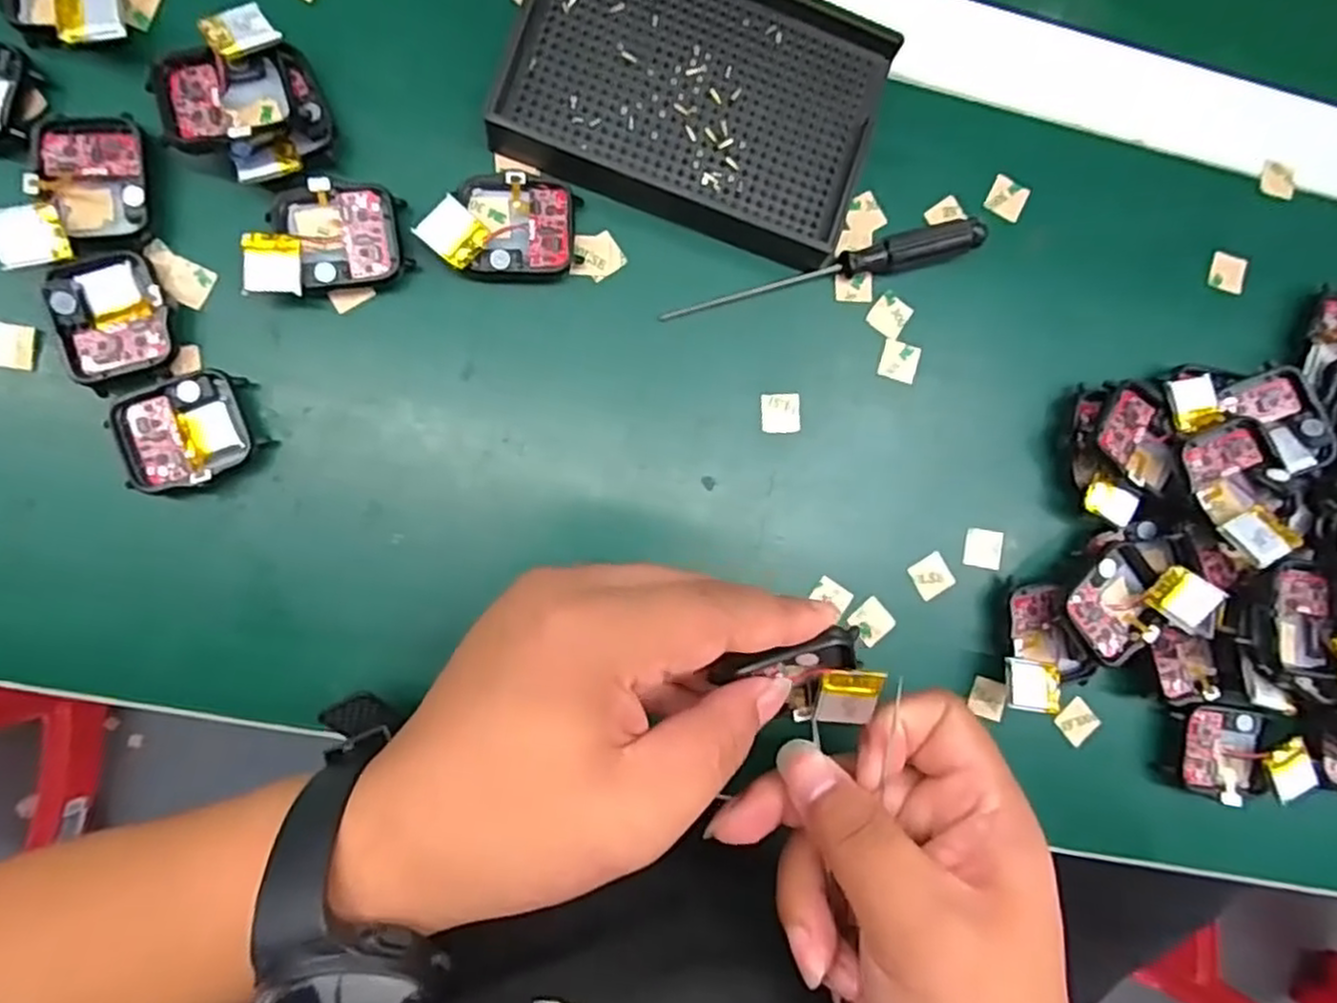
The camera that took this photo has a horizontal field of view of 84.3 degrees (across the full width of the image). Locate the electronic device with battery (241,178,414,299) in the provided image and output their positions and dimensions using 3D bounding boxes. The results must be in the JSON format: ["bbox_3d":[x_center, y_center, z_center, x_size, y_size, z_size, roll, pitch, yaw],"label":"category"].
[{"bbox_3d":[-0.124,-0.095,0.269,0.053,0.016,0.038,-10,91,-7],"label":"electronic device with battery"}]

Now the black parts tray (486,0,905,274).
[{"bbox_3d":[0.012,-0.158,0.282,0.134,0.018,0.096,19,88,-6],"label":"black parts tray"}]

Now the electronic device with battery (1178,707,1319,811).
[{"bbox_3d":[0.238,0.105,0.306,0.050,0.017,0.036,9,89,-7],"label":"electronic device with battery"}]

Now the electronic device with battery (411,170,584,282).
[{"bbox_3d":[-0.062,-0.102,0.275,0.055,0.017,0.038,-7,91,-7],"label":"electronic device with battery"}]

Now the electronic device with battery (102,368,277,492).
[{"bbox_3d":[-0.172,-0.025,0.265,0.045,0.012,0.037,-20,92,-6],"label":"electronic device with battery"}]

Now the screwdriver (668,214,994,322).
[{"bbox_3d":[0.062,-0.090,0.291,0.130,0.012,0.013,-17,92,-6],"label":"screwdriver"}]

